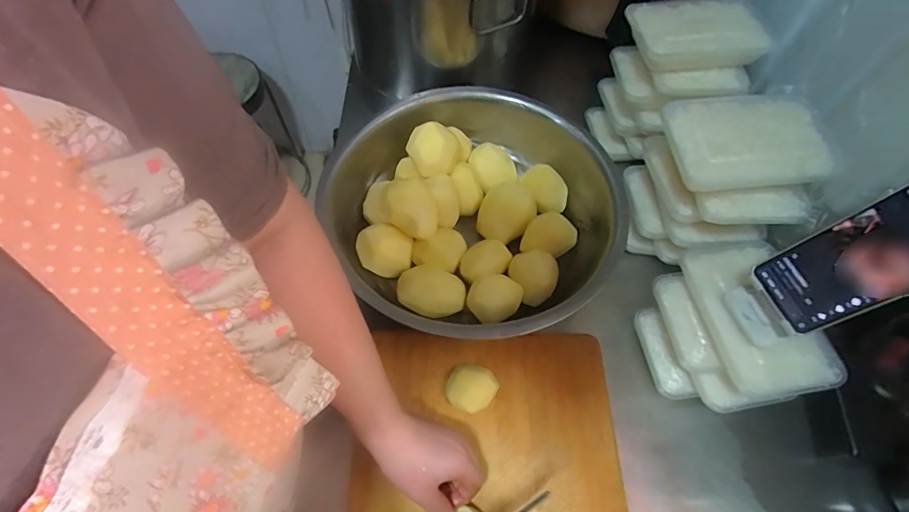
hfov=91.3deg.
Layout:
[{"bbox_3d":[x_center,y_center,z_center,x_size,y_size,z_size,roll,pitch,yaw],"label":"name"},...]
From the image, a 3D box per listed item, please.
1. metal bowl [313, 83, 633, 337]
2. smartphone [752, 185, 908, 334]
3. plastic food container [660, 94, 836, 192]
[{"bbox_3d":[0.019,-0.063,0.615,0.357,0.101,0.372,40,66,18],"label":"metal bowl"},{"bbox_3d":[0.352,0.002,0.377,0.011,0.161,0.074,-3,60,-42],"label":"smartphone"},{"bbox_3d":[0.313,-0.126,0.487,0.156,0.038,0.122,-2,60,-4],"label":"plastic food container"}]

